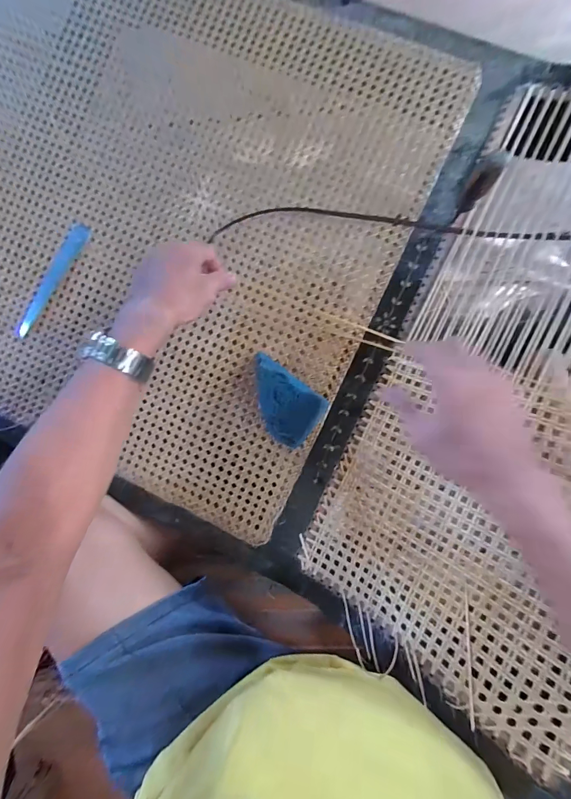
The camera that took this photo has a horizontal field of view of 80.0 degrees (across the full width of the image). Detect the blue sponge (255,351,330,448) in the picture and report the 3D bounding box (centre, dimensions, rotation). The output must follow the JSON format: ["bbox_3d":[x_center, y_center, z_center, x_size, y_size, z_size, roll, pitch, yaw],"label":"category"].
[{"bbox_3d":[-0.007,0.008,0.437,0.107,0.054,0.081,36,93,4],"label":"blue sponge"}]

